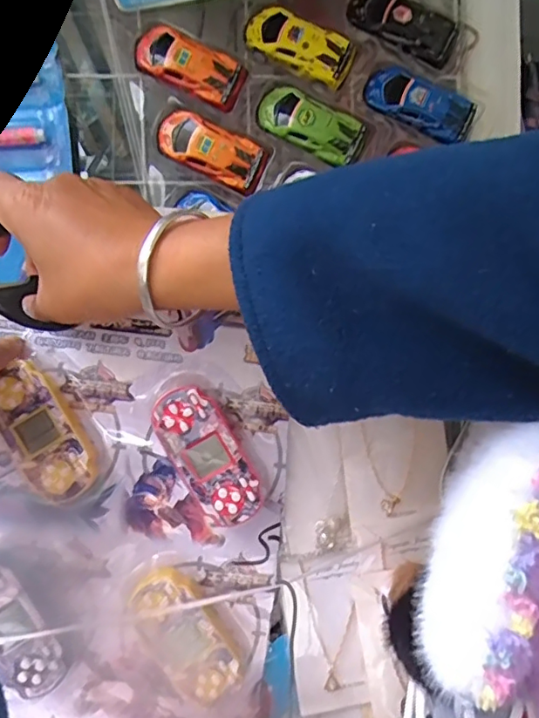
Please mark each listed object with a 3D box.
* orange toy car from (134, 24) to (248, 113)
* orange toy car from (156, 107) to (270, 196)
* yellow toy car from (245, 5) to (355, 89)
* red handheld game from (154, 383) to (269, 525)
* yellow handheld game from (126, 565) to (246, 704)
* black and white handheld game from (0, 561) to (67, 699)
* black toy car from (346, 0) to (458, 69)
[{"bbox_3d":[-0.050,-0.182,0.332,0.070,0.030,0.015,27,2,1],"label":"orange toy car"},{"bbox_3d":[-0.037,-0.131,0.334,0.070,0.031,0.012,26,2,1],"label":"orange toy car"},{"bbox_3d":[0.018,-0.194,0.332,0.068,0.029,0.016,29,4,5],"label":"yellow toy car"},{"bbox_3d":[-0.037,0.057,0.326,0.039,0.086,0.022,-32,3,-3],"label":"red handheld game"},{"bbox_3d":[-0.050,0.165,0.329,0.042,0.082,0.022,-35,3,-3],"label":"yellow handheld game"},{"bbox_3d":[-0.151,0.156,0.313,0.032,0.085,0.013,-36,-1,3],"label":"black and white handheld game"},{"bbox_3d":[0.081,-0.207,0.331,0.068,0.028,0.013,28,2,1],"label":"black toy car"}]

